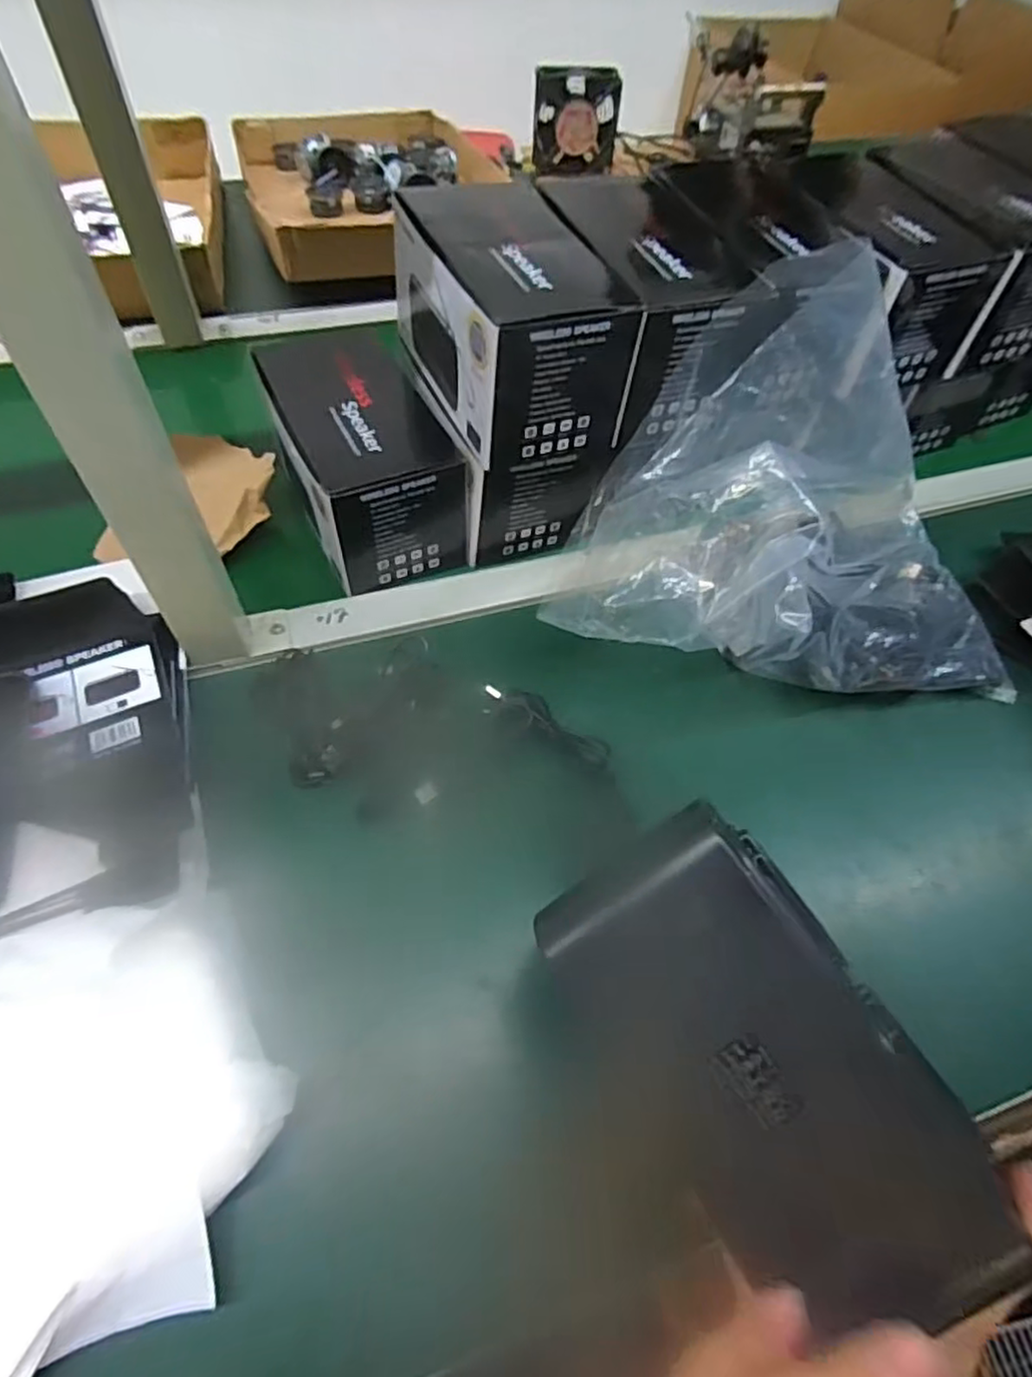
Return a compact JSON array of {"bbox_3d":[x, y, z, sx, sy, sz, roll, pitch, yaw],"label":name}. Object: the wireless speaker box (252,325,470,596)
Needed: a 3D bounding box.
[{"bbox_3d":[-0.121,-0.190,0.537,0.113,0.102,0.193,-18,58,-15],"label":"wireless speaker box"}]

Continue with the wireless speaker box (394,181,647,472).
[{"bbox_3d":[-0.008,-0.267,0.485,0.113,0.104,0.193,-19,58,-15],"label":"wireless speaker box"}]

